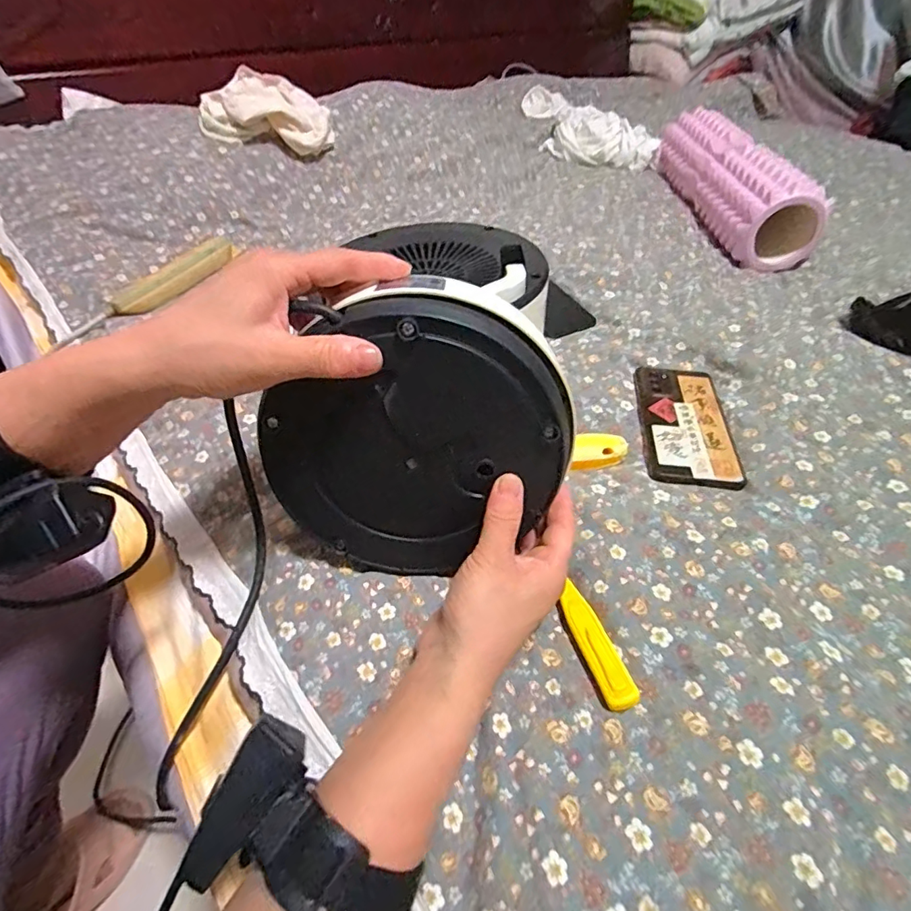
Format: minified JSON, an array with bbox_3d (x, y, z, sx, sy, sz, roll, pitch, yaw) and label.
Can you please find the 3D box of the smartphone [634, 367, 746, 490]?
[{"bbox_3d":[0.217,-0.033,0.483,0.076,0.009,0.167,7,44,6],"label":"smartphone"}]

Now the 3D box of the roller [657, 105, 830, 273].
[{"bbox_3d":[0.469,-0.477,0.874,0.125,0.114,0.446,2,44,1],"label":"roller"}]

